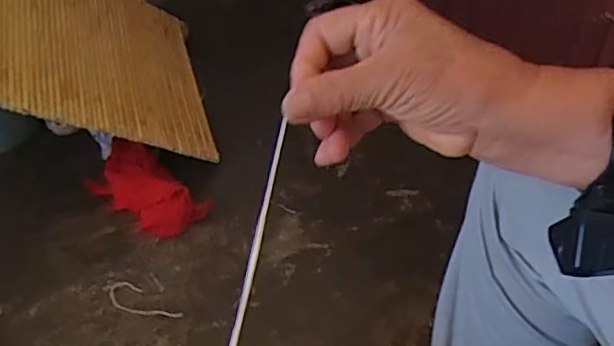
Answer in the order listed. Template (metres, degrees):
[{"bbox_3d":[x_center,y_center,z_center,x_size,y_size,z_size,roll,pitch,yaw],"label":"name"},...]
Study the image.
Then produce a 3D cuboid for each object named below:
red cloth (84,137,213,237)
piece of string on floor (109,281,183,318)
[{"bbox_3d":[-0.263,0.024,0.977,0.217,0.043,0.107,31,55,28],"label":"red cloth"},{"bbox_3d":[-0.231,0.187,0.852,0.117,0.006,0.041,19,56,16],"label":"piece of string on floor"}]

